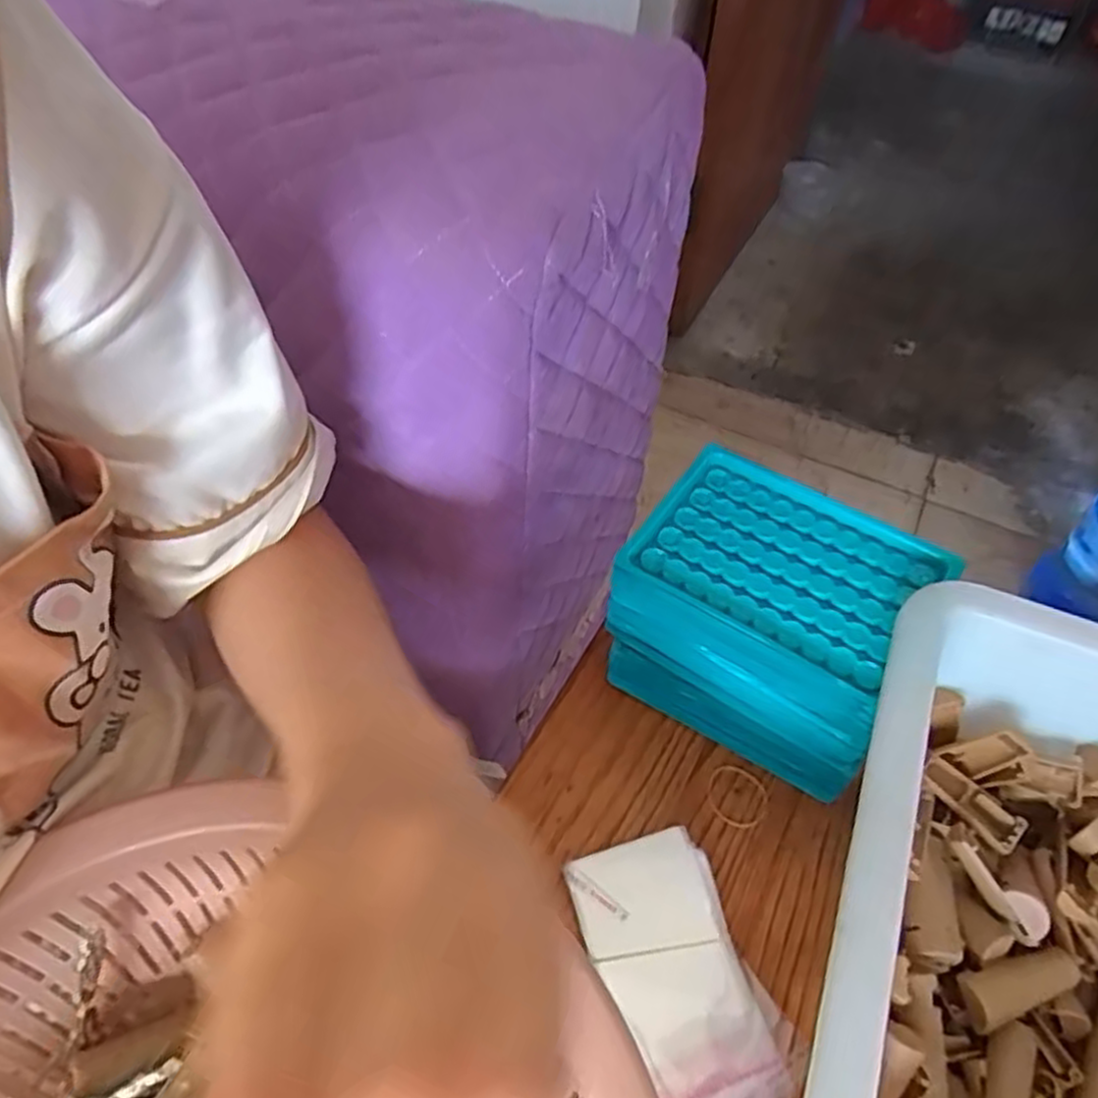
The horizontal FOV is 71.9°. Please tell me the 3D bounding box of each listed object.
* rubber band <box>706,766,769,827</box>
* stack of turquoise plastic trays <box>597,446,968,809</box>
[{"bbox_3d":[0.098,0.128,0.392,0.033,0.004,0.029,23,56,16],"label":"rubber band"},{"bbox_3d":[0.108,0.036,0.380,0.127,0.101,0.094,30,58,20],"label":"stack of turquoise plastic trays"}]

